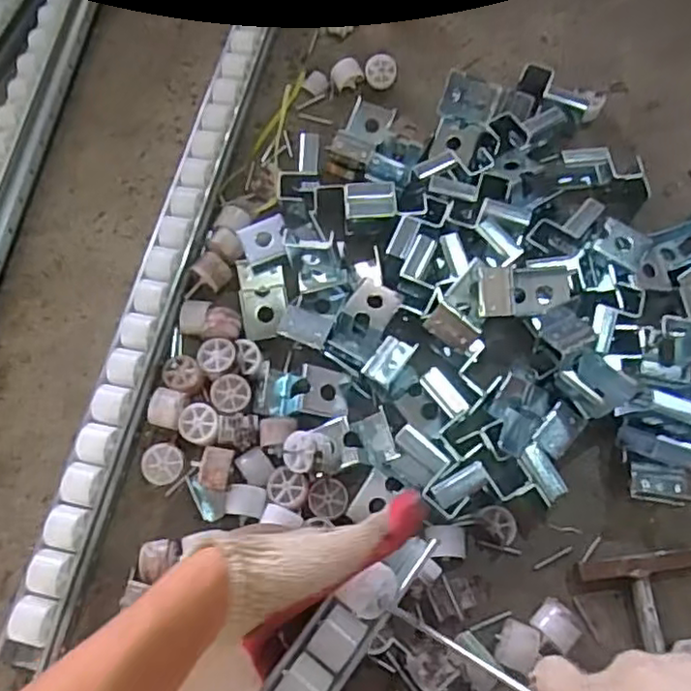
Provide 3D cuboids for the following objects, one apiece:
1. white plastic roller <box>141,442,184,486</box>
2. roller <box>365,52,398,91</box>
[{"bbox_3d":[-0.159,0.106,0.577,0.033,0.026,0.034,0,67,0],"label":"white plastic roller"},{"bbox_3d":[0.041,-0.311,0.747,0.036,0.014,0.038,0,100,-2],"label":"roller"}]

